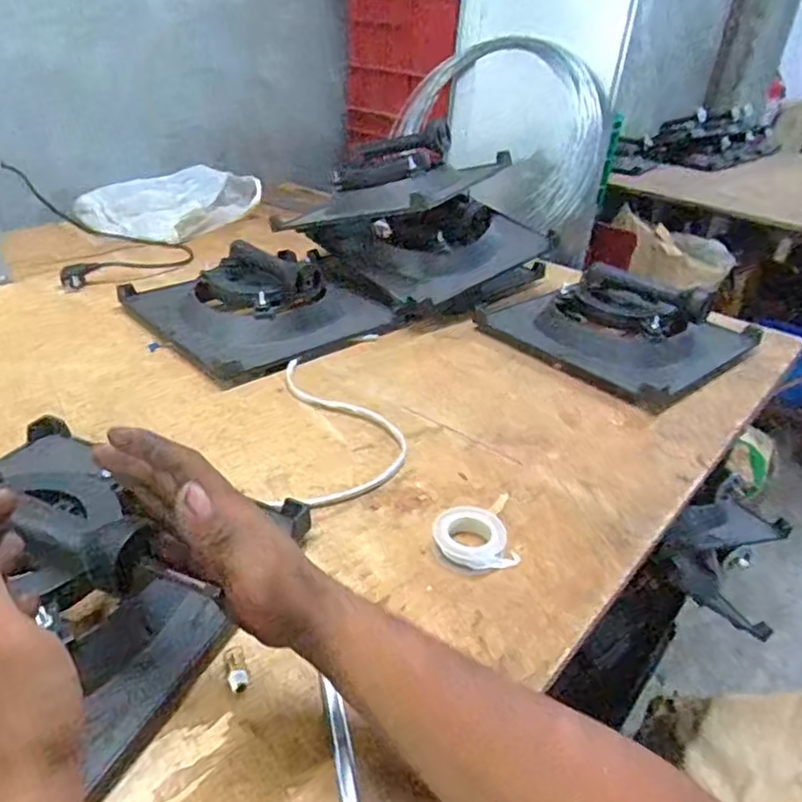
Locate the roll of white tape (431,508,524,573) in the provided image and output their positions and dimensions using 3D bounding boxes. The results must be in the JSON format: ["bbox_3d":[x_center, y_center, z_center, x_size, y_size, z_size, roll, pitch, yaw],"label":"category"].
[{"bbox_3d":[0.061,0.117,0.532,0.062,0.021,0.060,3,31,-2],"label":"roll of white tape"}]

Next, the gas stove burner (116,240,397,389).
[{"bbox_3d":[-0.201,-0.162,0.881,0.282,0.090,0.295,-23,41,-37],"label":"gas stove burner"}]

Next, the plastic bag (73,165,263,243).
[{"bbox_3d":[-0.455,-0.404,1.247,0.257,0.070,0.356,20,35,24],"label":"plastic bag"}]

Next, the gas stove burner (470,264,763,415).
[{"bbox_3d":[0.317,-0.131,0.896,0.303,0.087,0.309,-22,40,-35],"label":"gas stove burner"}]

